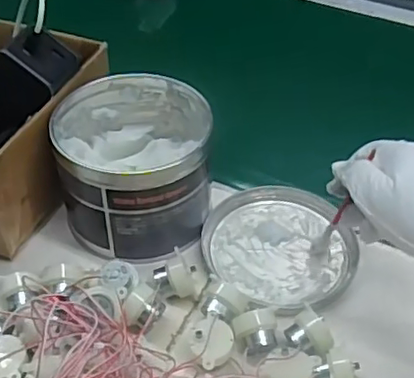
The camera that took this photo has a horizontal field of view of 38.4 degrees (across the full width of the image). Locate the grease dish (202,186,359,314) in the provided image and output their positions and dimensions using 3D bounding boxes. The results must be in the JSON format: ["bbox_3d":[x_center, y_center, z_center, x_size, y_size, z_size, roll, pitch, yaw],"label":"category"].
[{"bbox_3d":[0.063,0.045,0.512,0.129,0.017,0.129,1,44,-1],"label":"grease dish"}]

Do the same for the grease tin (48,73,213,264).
[{"bbox_3d":[-0.061,-0.019,0.508,0.124,0.094,0.136,1,44,-1],"label":"grease tin"}]

